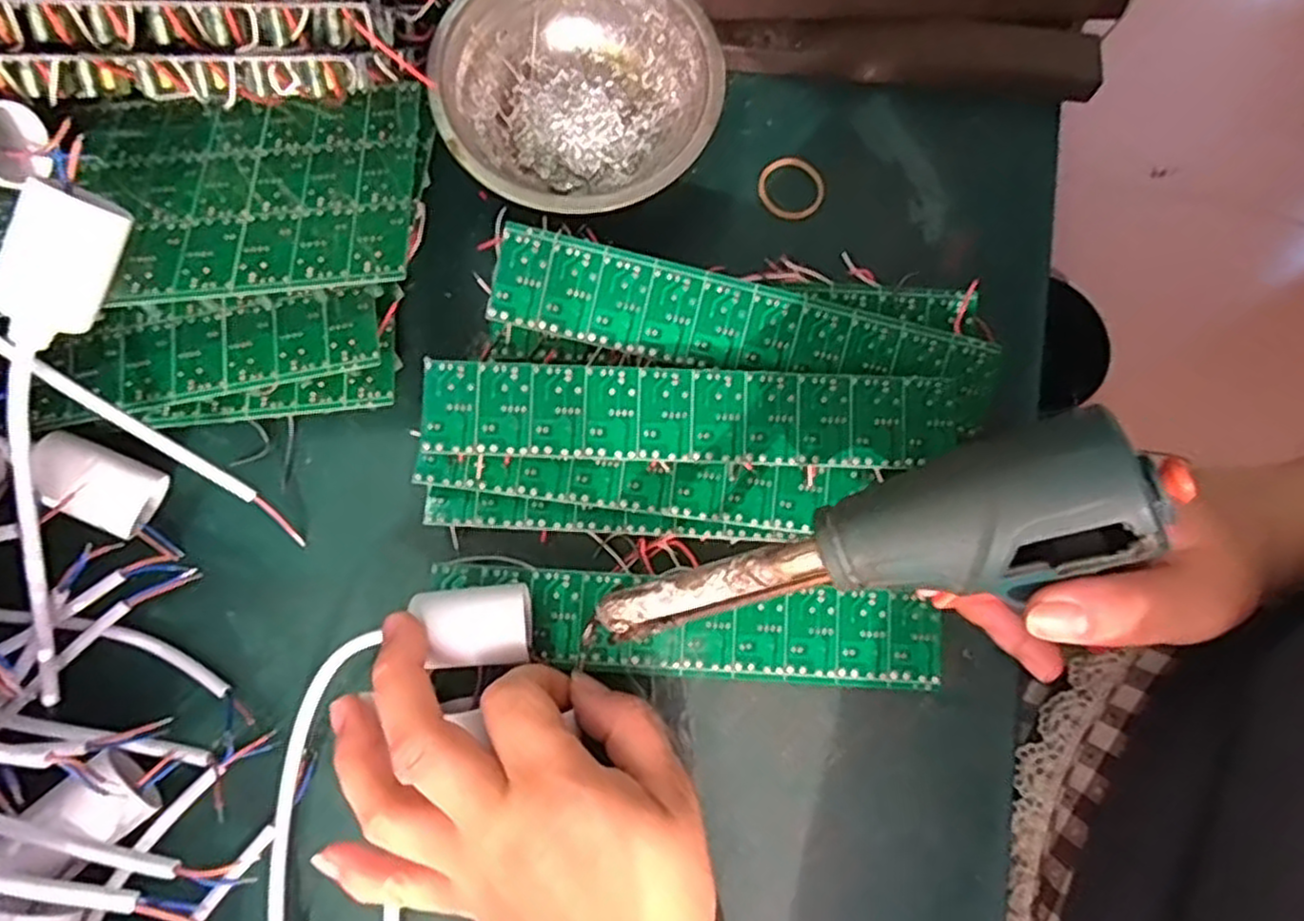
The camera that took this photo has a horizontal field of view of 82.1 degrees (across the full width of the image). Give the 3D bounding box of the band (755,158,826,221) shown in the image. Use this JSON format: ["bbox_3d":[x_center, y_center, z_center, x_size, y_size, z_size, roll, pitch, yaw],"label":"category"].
[{"bbox_3d":[0.068,-0.134,0.364,0.033,0.004,0.031,0,75,0],"label":"band"}]

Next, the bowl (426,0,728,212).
[{"bbox_3d":[-0.033,-0.167,0.349,0.125,0.047,0.122,0,75,0],"label":"bowl"}]

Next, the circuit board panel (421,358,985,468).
[{"bbox_3d":[0.022,-0.017,0.293,0.214,0.012,0.036,3,86,-2],"label":"circuit board panel"}]

